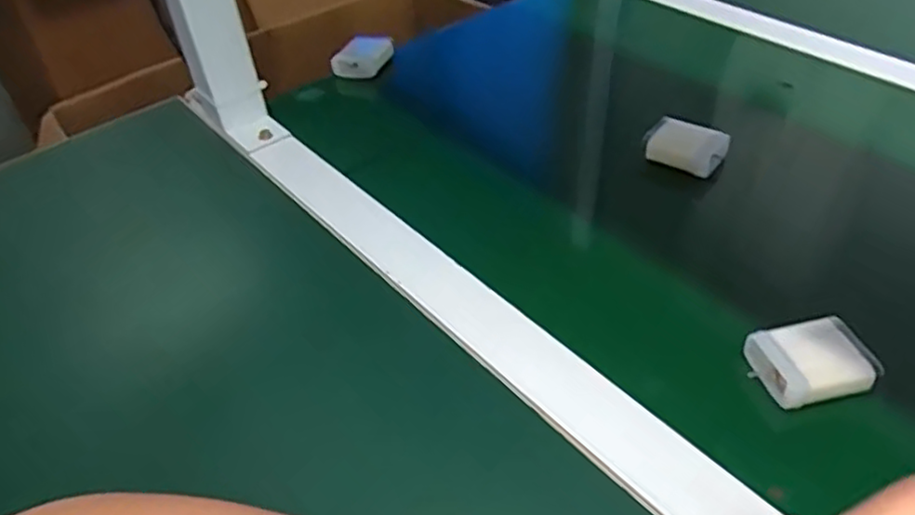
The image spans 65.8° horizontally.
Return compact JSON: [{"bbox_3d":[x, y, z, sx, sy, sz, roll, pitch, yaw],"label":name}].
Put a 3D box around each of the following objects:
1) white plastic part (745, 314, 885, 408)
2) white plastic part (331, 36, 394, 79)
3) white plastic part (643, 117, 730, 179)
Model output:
[{"bbox_3d":[0.183,0.054,0.366,0.057,0.016,0.041,-11,41,-7],"label":"white plastic part"},{"bbox_3d":[-0.085,-0.184,0.648,0.060,0.037,0.015,-21,44,-17],"label":"white plastic part"},{"bbox_3d":[0.167,-0.082,0.516,0.053,0.024,0.032,20,47,26],"label":"white plastic part"}]

